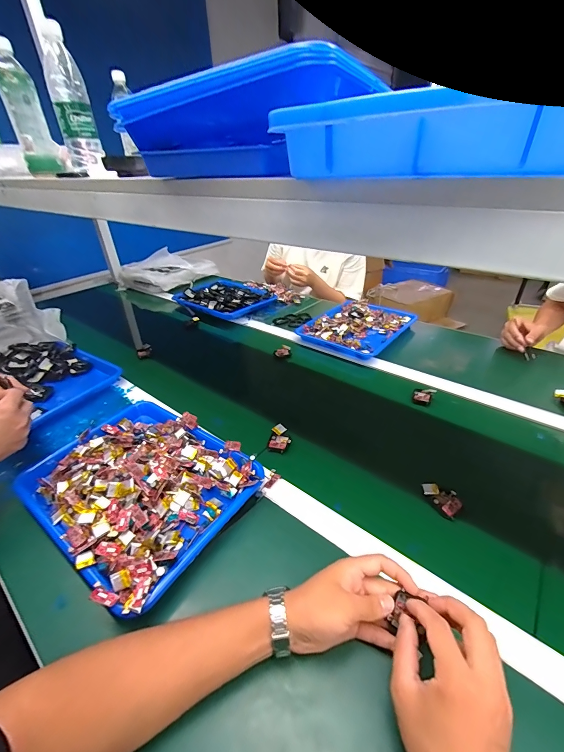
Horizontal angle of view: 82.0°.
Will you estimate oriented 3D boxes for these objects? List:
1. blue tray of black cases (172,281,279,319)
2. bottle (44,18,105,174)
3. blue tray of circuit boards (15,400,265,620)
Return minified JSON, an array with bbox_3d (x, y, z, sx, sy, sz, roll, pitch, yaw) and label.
[{"bbox_3d":[-0.205,-0.279,1.156,0.329,0.053,0.236,24,42,34],"label":"blue tray of black cases"},{"bbox_3d":[-0.402,-0.519,0.615,0.063,0.212,0.078,-16,36,-19],"label":"bottle"},{"bbox_3d":[-0.220,0.155,0.506,0.329,0.057,0.256,22,41,32],"label":"blue tray of circuit boards"}]

